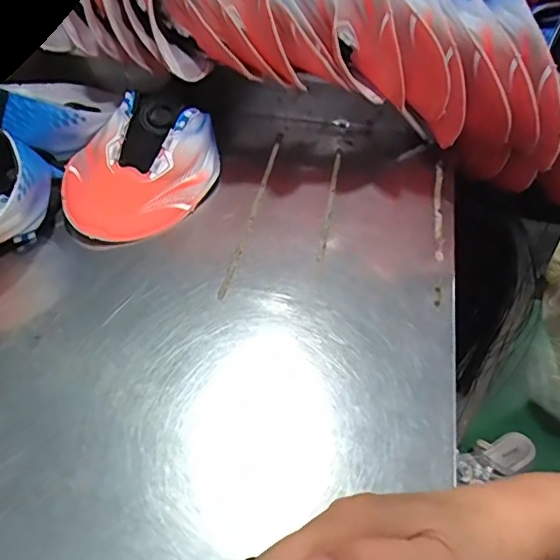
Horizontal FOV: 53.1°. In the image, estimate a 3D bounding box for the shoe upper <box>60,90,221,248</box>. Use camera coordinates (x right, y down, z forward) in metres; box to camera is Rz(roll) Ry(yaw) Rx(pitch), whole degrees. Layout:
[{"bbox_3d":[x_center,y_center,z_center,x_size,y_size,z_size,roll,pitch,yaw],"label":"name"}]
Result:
[{"bbox_3d":[-0.147,-0.122,0.591,0.125,0.084,0.182,33,54,26],"label":"shoe upper"}]

